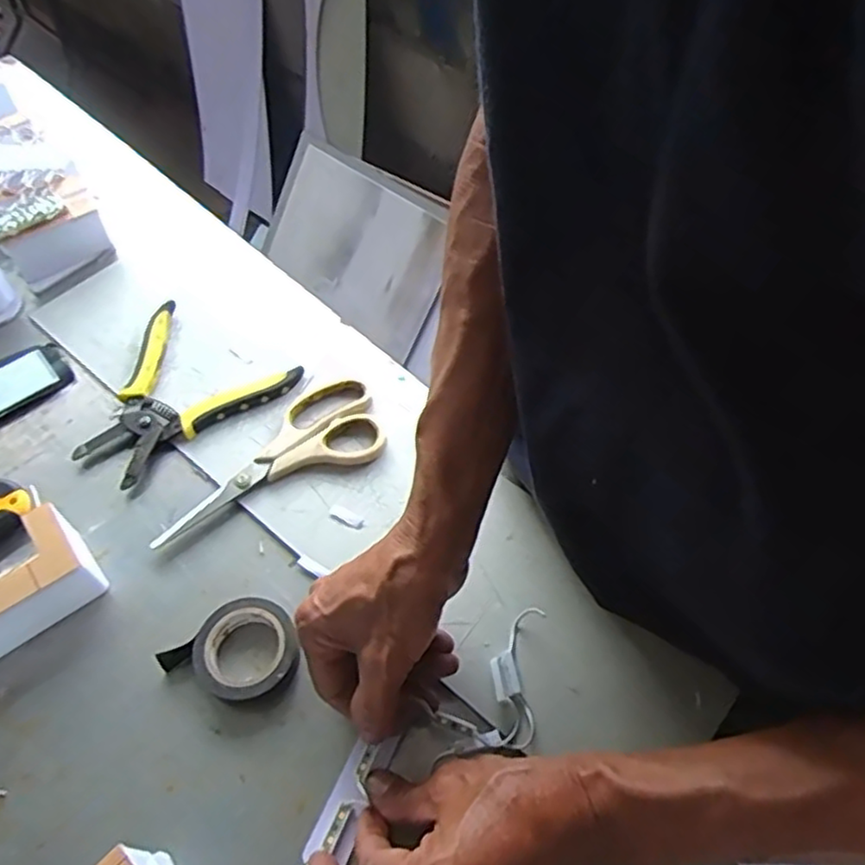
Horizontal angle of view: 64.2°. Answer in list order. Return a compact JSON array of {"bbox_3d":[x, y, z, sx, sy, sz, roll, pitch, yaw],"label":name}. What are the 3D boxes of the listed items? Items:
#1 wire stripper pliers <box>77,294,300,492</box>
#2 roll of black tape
[{"bbox_3d":[-0.207,-0.029,0.538,0.139,0.015,0.150,30,60,20],"label":"wire stripper pliers"},{"bbox_3d":[-0.120,0.133,0.426,0.072,0.025,0.061,26,59,18],"label":"roll of black tape"}]

